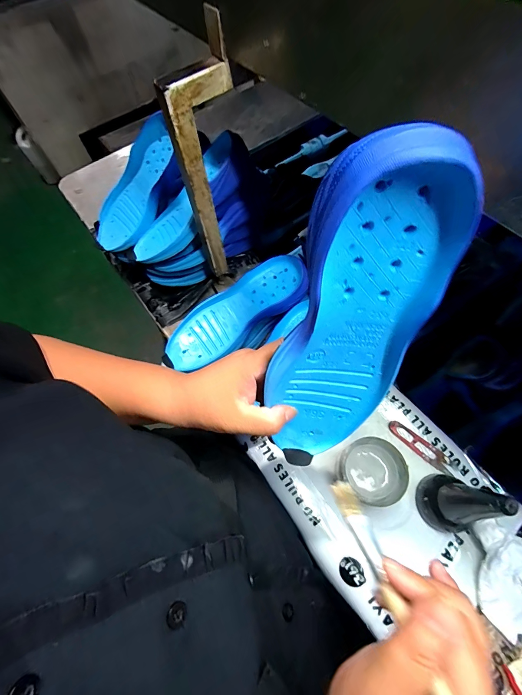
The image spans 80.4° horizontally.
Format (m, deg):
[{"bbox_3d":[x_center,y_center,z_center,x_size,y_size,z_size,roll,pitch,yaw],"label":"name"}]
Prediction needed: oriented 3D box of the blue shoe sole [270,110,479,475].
[{"bbox_3d":[0.054,0.003,0.218,0.086,0.257,0.043,17,44,10],"label":"blue shoe sole"}]

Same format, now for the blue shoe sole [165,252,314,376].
[{"bbox_3d":[-0.042,-0.056,0.487,0.248,0.058,0.083,-29,67,-11],"label":"blue shoe sole"}]

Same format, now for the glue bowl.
[{"bbox_3d":[0.147,0.165,0.414,0.076,0.052,0.079,-1,65,2],"label":"glue bowl"}]

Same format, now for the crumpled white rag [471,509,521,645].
[{"bbox_3d":[0.331,0.259,0.370,0.155,0.030,0.113,-18,65,-6],"label":"crumpled white rag"}]

